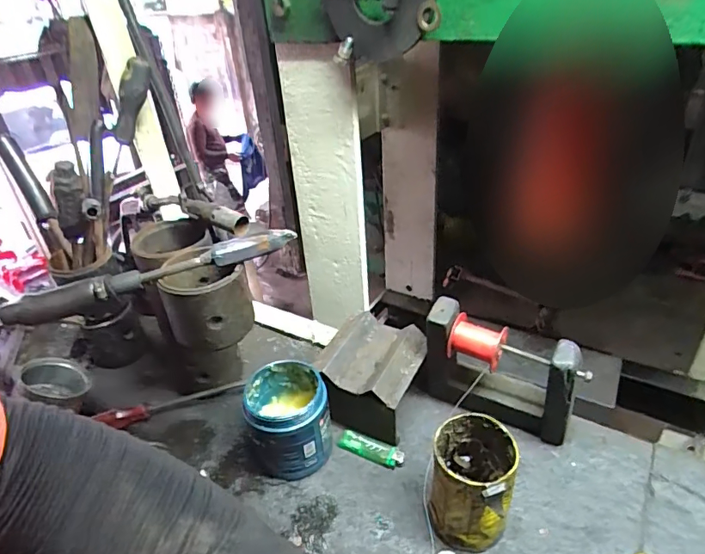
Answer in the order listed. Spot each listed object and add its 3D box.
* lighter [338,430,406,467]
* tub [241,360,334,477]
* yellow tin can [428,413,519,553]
[{"bbox_3d":[0.021,0.200,0.560,0.080,0.010,0.023,11,36,22],"label":"lighter"},{"bbox_3d":[-0.070,0.163,0.549,0.084,0.101,0.090,-3,33,2],"label":"tub"},{"bbox_3d":[0.114,0.198,0.461,0.070,0.114,0.080,7,35,18],"label":"yellow tin can"}]

